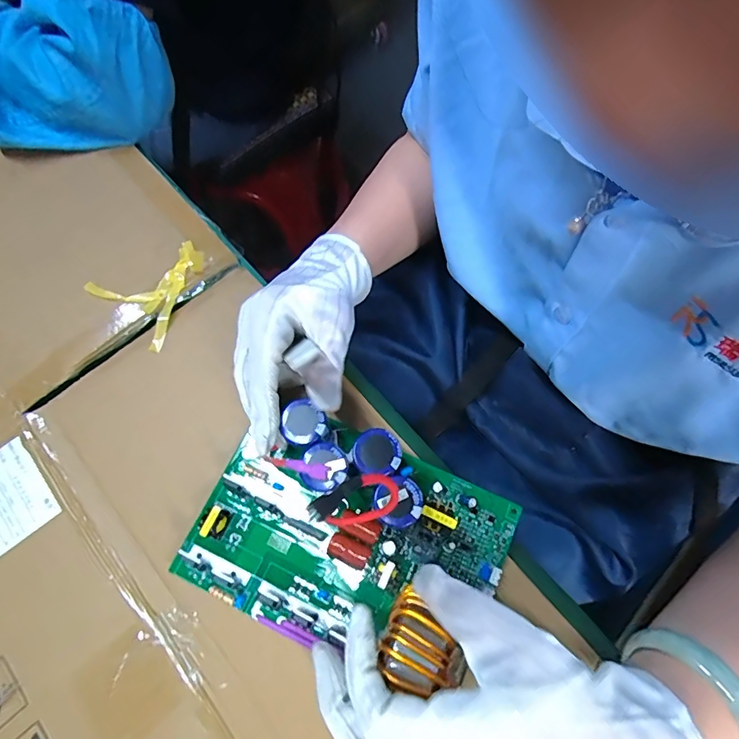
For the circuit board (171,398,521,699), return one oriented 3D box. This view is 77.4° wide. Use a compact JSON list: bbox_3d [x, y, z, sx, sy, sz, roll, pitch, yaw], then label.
[{"bbox_3d":[-0.014,0.103,0.282,0.196,0.066,0.132,23,72,7],"label":"circuit board"}]

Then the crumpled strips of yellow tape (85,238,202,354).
[{"bbox_3d":[-0.172,-0.069,0.382,0.078,0.011,0.085,41,76,13],"label":"crumpled strips of yellow tape"}]

